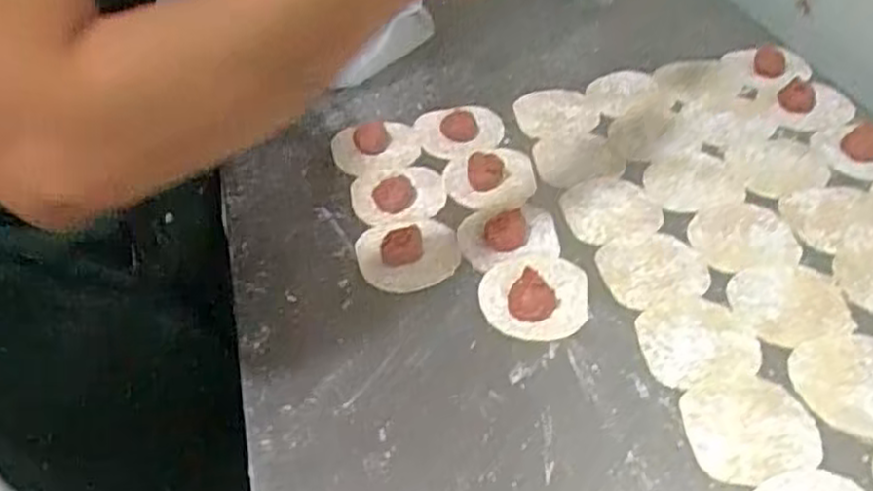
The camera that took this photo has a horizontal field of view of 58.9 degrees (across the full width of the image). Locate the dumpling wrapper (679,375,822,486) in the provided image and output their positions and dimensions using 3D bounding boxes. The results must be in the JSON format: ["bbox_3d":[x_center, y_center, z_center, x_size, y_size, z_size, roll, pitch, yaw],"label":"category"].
[{"bbox_3d":[0.198,0.114,0.490,0.080,0.004,0.074,-3,43,3],"label":"dumpling wrapper"}]

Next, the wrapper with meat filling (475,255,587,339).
[{"bbox_3d":[0.073,0.031,0.580,0.078,0.019,0.082,-3,43,3],"label":"wrapper with meat filling"}]

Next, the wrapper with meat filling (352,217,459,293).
[{"bbox_3d":[-0.022,0.006,0.613,0.079,0.011,0.069,-9,43,-4],"label":"wrapper with meat filling"}]

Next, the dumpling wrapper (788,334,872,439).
[{"bbox_3d":[0.279,0.090,0.508,0.079,0.004,0.079,-13,44,-8],"label":"dumpling wrapper"}]

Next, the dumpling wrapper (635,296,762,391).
[{"bbox_3d":[0.182,0.067,0.544,0.076,0.004,0.078,-3,43,3],"label":"dumpling wrapper"}]

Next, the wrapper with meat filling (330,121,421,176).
[{"bbox_3d":[-0.055,-0.091,0.712,0.079,0.013,0.072,-3,43,3],"label":"wrapper with meat filling"}]

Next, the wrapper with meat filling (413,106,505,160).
[{"bbox_3d":[0.021,-0.109,0.741,0.084,0.011,0.076,0,44,5],"label":"wrapper with meat filling"}]

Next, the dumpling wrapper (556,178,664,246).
[{"bbox_3d":[0.143,-0.032,0.640,0.078,0.006,0.074,-7,43,-1],"label":"dumpling wrapper"}]

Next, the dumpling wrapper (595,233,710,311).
[{"bbox_3d":[0.168,0.018,0.600,0.079,0.004,0.071,-13,44,-8],"label":"dumpling wrapper"}]

